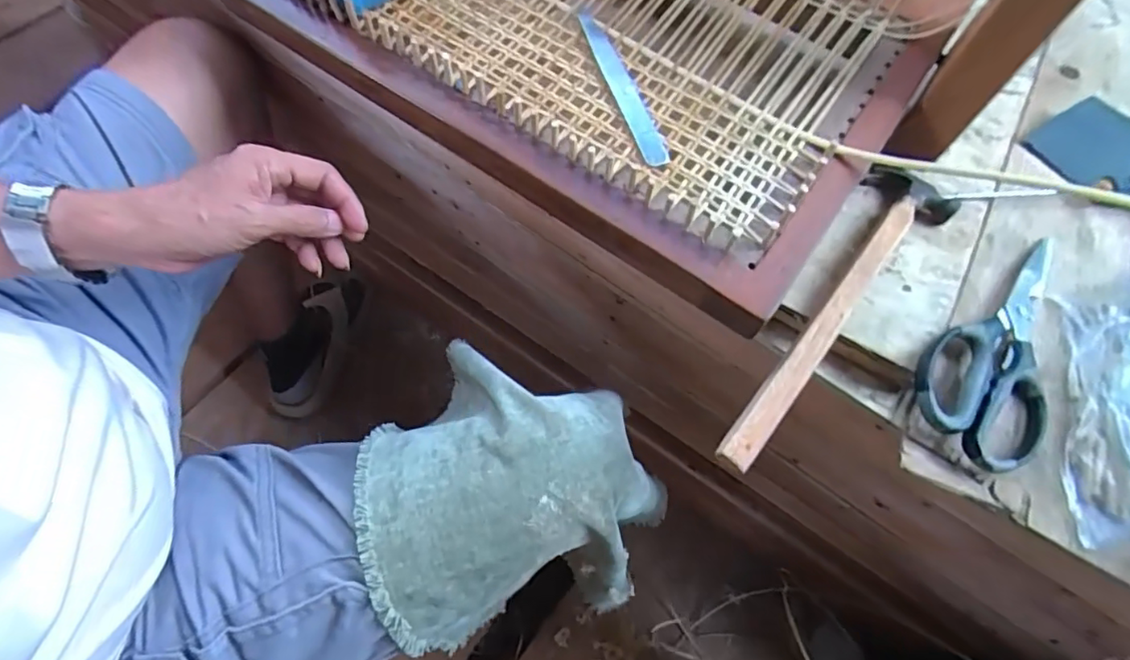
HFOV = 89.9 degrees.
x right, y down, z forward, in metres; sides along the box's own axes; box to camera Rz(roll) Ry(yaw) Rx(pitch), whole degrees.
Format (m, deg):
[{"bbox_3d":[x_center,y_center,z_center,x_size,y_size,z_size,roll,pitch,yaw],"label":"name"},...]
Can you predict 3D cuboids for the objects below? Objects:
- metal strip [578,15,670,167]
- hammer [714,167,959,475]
[{"bbox_3d":[0.040,-0.170,0.397,0.018,0.004,0.135,-17,70,-11],"label":"metal strip"},{"bbox_3d":[0.181,-0.018,0.381,0.061,0.029,0.276,38,70,14],"label":"hammer"}]

